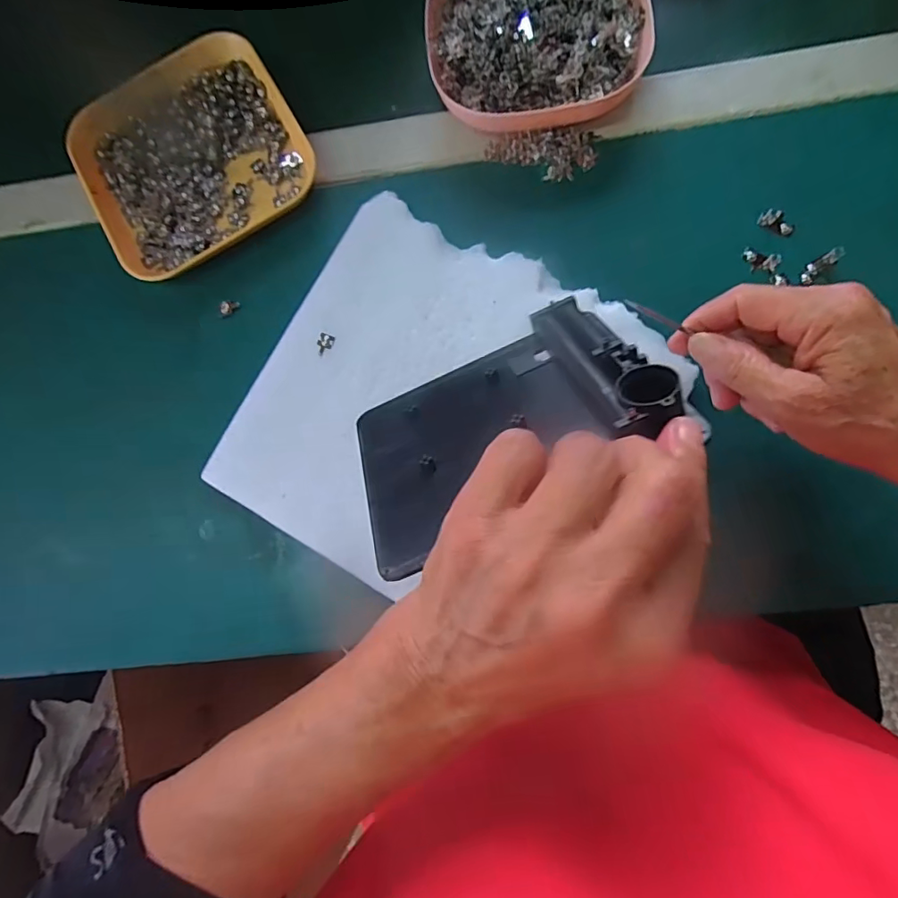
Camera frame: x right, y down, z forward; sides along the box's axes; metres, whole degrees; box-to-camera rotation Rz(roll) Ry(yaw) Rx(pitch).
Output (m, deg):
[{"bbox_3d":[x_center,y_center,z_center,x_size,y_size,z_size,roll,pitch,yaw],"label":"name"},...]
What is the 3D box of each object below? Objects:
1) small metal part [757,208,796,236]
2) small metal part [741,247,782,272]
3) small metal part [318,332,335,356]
[{"bbox_3d":[0.199,-0.138,0.318,0.022,0.004,0.012,30,86,8],"label":"small metal part"},{"bbox_3d":[0.188,-0.114,0.315,0.021,0.004,0.013,22,85,7],"label":"small metal part"},{"bbox_3d":[-0.078,-0.065,0.325,0.010,0.004,0.014,20,85,7],"label":"small metal part"}]

